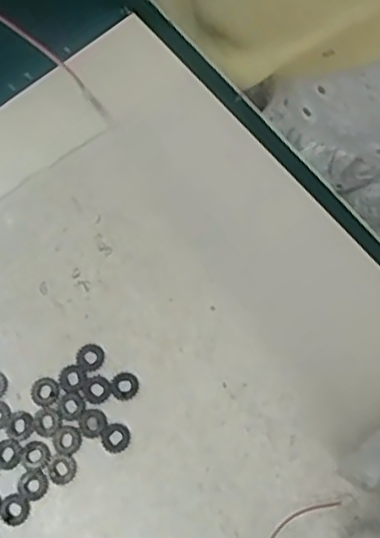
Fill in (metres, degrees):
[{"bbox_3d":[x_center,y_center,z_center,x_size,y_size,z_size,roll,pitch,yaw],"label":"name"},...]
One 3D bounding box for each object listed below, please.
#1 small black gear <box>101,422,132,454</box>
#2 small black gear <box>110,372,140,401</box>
[{"bbox_3d":[-0.027,0.061,0.248,0.011,0.004,0.011,0,73,1],"label":"small black gear"},{"bbox_3d":[-0.025,0.044,0.254,0.010,0.004,0.010,0,73,1],"label":"small black gear"}]

